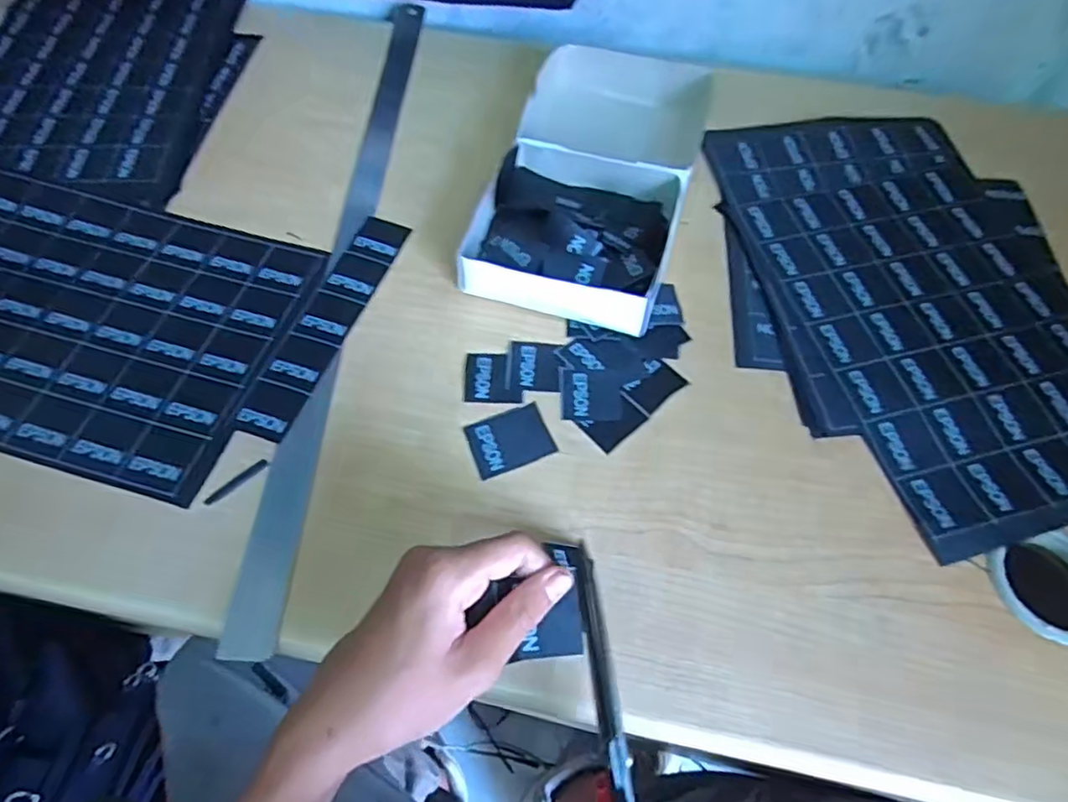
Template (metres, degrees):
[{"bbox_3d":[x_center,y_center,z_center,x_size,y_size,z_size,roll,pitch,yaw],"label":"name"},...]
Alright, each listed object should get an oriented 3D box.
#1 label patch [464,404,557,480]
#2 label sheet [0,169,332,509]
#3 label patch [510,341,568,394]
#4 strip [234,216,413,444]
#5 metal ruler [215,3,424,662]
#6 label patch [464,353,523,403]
[{"bbox_3d":[-0.015,0.023,0.396,0.050,0.004,0.038,-20,64,-11],"label":"label patch"},{"bbox_3d":[-0.318,-0.060,0.443,0.290,0.011,0.204,15,63,7],"label":"label sheet"},{"bbox_3d":[0.001,-0.024,0.428,0.035,0.004,0.040,3,62,1],"label":"label patch"},{"bbox_3d":[-0.145,-0.058,0.445,0.039,0.004,0.195,19,60,5],"label":"strip"},{"bbox_3d":[-0.139,-0.129,0.488,0.028,0.005,0.617,6,60,-5],"label":"metal ruler"},{"bbox_3d":[-0.027,-0.016,0.421,0.038,0.004,0.039,0,62,-1],"label":"label patch"}]

